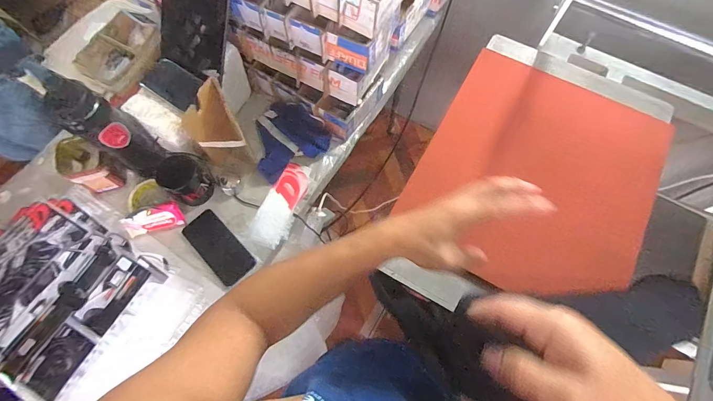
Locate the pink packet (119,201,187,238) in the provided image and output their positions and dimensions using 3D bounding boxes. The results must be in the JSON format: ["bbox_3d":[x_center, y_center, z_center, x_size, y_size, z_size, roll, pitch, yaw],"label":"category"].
[{"bbox_3d":[-0.425,0.040,0.718,0.117,0.055,0.012,-15,32,-6],"label":"pink packet"}]

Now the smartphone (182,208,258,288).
[{"bbox_3d":[-0.291,0.098,0.723,0.078,0.013,0.166,-43,77,-14],"label":"smartphone"}]

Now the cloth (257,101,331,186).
[{"bbox_3d":[-0.167,-0.150,0.788,0.172,0.065,0.154,-34,74,-12],"label":"cloth"}]

